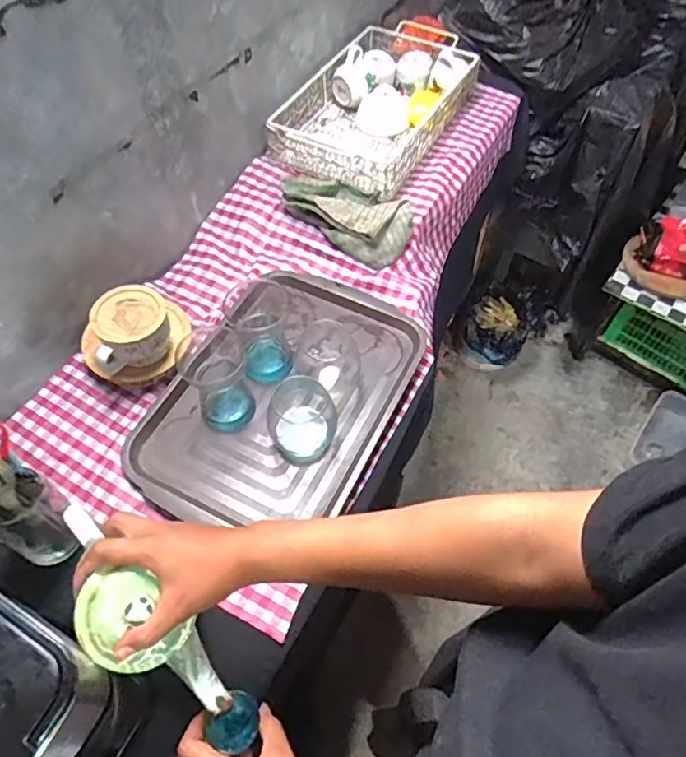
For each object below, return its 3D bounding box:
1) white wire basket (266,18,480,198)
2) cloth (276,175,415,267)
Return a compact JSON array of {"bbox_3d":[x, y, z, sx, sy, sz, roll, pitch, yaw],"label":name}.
[{"bbox_3d":[0.068,-0.549,1.109,0.267,0.106,0.428,25,60,15],"label":"white wire basket"},{"bbox_3d":[0.017,-0.290,0.965,0.232,0.064,0.129,34,62,20],"label":"cloth"}]

